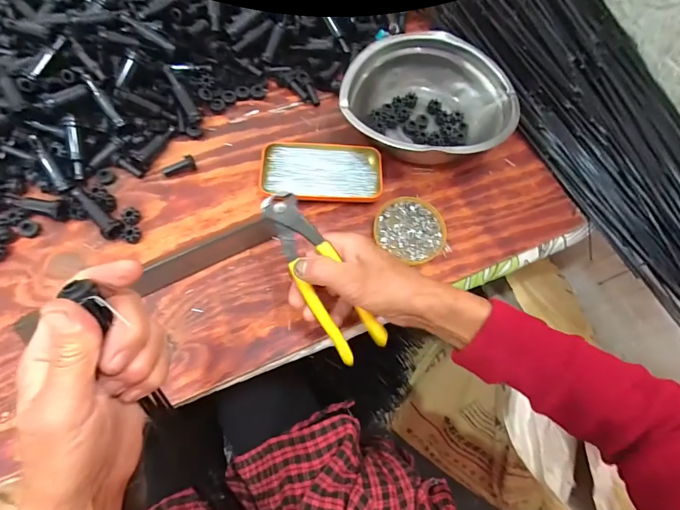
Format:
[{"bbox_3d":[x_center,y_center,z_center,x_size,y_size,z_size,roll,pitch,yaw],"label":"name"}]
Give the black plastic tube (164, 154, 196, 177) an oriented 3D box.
[{"bbox_3d":[-0.191,-0.106,0.450,0.036,0.015,0.013,-19,65,-11],"label":"black plastic tube"}]

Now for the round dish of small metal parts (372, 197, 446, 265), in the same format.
[{"bbox_3d":[0.083,-0.031,0.446,0.077,0.010,0.083,1,63,-2],"label":"round dish of small metal parts"}]

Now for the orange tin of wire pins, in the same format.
[{"bbox_3d":[-0.022,-0.104,0.462,0.142,0.021,0.076,1,63,-2],"label":"orange tin of wire pins"}]

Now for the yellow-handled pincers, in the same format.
[{"bbox_3d":[-0.016,0.018,0.345,0.046,0.015,0.165,-30,90,-16],"label":"yellow-handled pincers"}]

